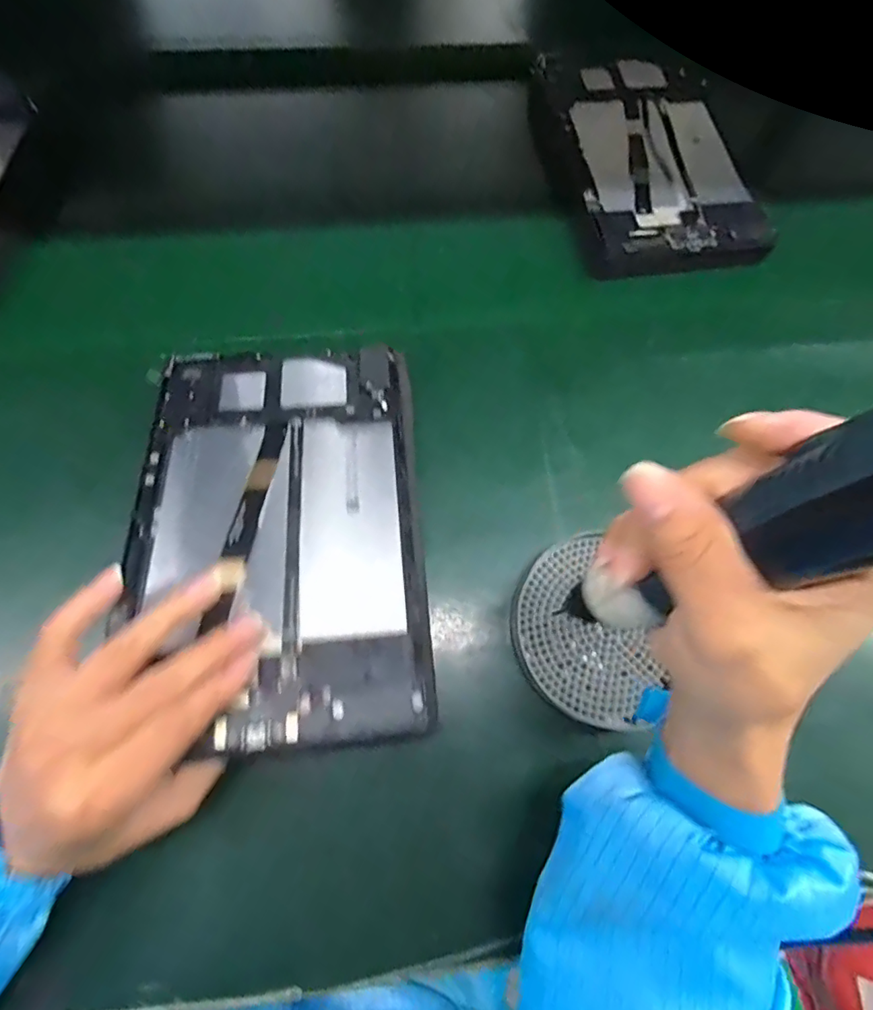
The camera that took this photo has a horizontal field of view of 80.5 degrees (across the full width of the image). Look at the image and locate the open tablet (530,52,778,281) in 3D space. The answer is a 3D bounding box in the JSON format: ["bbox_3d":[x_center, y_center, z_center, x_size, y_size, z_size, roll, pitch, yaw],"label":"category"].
[{"bbox_3d":[0.180,-0.307,0.451,0.158,0.027,0.234,-6,69,-5],"label":"open tablet"}]

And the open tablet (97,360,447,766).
[{"bbox_3d":[-0.087,0.005,0.285,0.152,0.007,0.235,-3,60,-5],"label":"open tablet"}]

